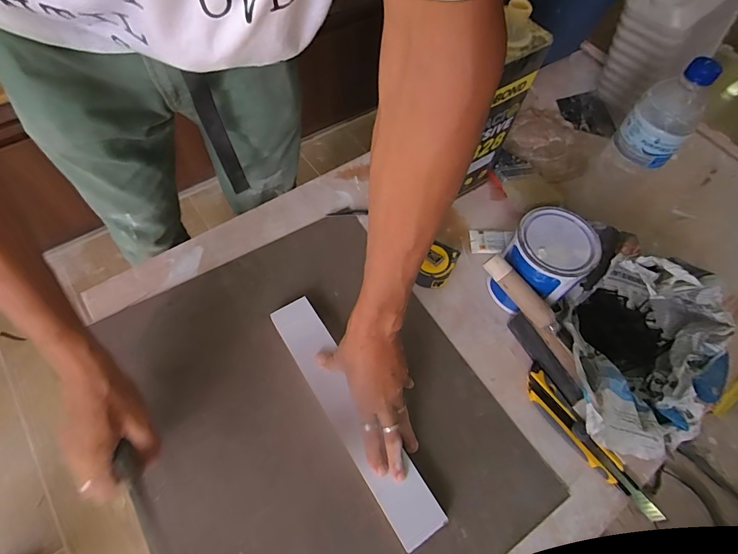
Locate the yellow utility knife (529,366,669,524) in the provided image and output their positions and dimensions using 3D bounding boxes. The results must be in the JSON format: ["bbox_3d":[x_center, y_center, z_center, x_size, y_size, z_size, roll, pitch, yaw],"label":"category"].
[{"bbox_3d":[0.263,0.202,0.491,0.036,0.020,0.204,-31,67,-19],"label":"yellow utility knife"}]

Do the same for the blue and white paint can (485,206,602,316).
[{"bbox_3d":[0.229,-0.016,0.544,0.098,0.119,0.096,2,61,-3],"label":"blue and white paint can"}]

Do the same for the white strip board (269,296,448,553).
[{"bbox_3d":[-0.024,0.158,0.484,0.055,0.009,0.309,-36,70,-2],"label":"white strip board"}]

